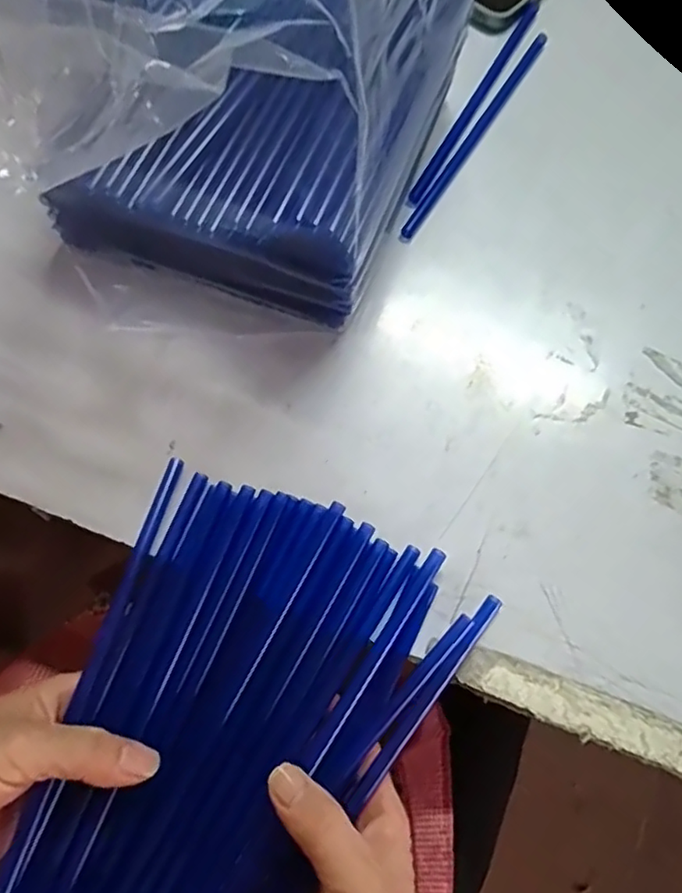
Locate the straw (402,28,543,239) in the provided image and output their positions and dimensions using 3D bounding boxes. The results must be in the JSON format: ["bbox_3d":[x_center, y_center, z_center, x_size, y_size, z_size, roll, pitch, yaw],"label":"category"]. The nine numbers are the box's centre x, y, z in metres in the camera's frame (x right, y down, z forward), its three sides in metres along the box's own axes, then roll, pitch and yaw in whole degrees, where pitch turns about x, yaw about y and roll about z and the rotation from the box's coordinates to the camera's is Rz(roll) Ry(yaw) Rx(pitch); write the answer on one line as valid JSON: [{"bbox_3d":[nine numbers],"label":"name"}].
[{"bbox_3d":[0.100,-0.230,0.451,0.008,0.004,0.219,30,73,10],"label":"straw"}]

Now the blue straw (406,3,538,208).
[{"bbox_3d":[0.100,-0.257,0.458,0.009,0.006,0.218,27,72,9],"label":"blue straw"}]

